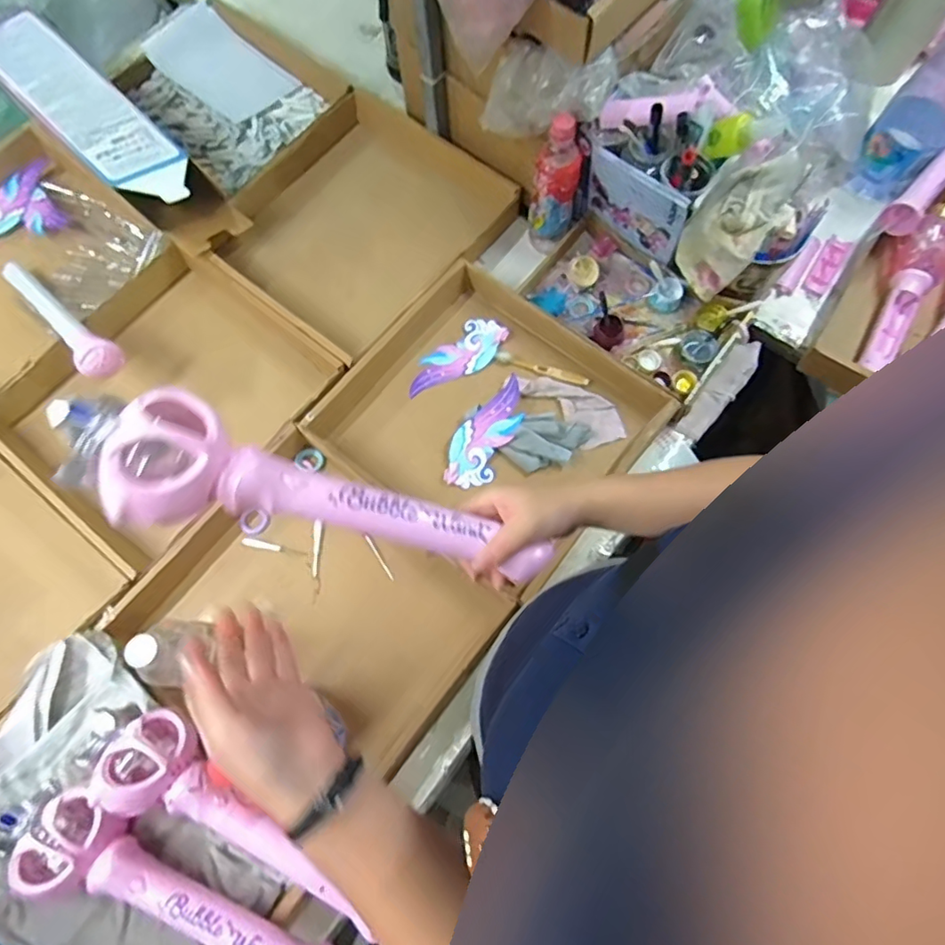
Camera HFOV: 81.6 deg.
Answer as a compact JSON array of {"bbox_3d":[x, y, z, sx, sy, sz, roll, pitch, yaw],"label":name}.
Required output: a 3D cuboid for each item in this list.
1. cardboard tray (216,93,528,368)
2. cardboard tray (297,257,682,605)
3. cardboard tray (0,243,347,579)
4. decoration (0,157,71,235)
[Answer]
[{"bbox_3d":[-0.179,-0.385,0.859,0.347,0.075,0.384,38,77,11],"label":"cardboard tray"},{"bbox_3d":[0.024,-0.072,0.771,0.392,0.066,0.353,37,77,11],"label":"cardboard tray"},{"bbox_3d":[-0.427,-0.103,0.784,0.345,0.074,0.387,40,78,11],"label":"cardboard tray"},{"bbox_3d":[-0.728,-0.420,0.870,0.146,0.015,0.139,-25,75,-7],"label":"decoration"}]

